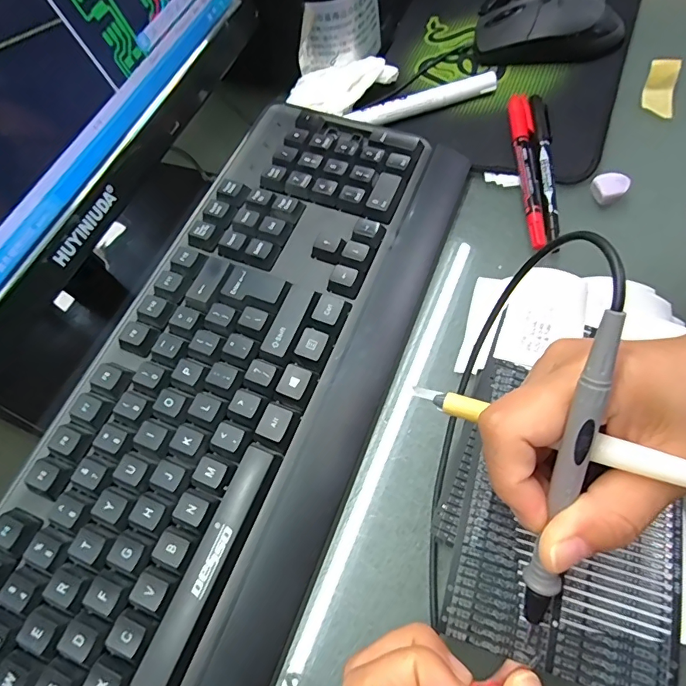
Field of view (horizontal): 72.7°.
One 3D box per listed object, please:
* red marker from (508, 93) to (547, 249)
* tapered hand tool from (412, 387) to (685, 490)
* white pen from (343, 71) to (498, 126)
[{"bbox_3d":[0.130,-0.125,0.325,0.013,0.013,0.139,-2,62,9],"label":"red marker"},{"bbox_3d":[0.095,0.039,0.165,0.146,0.005,0.009,15,62,27],"label":"tapered hand tool"},{"bbox_3d":[0.063,-0.194,0.369,0.119,0.011,0.014,-19,61,0],"label":"white pen"}]

